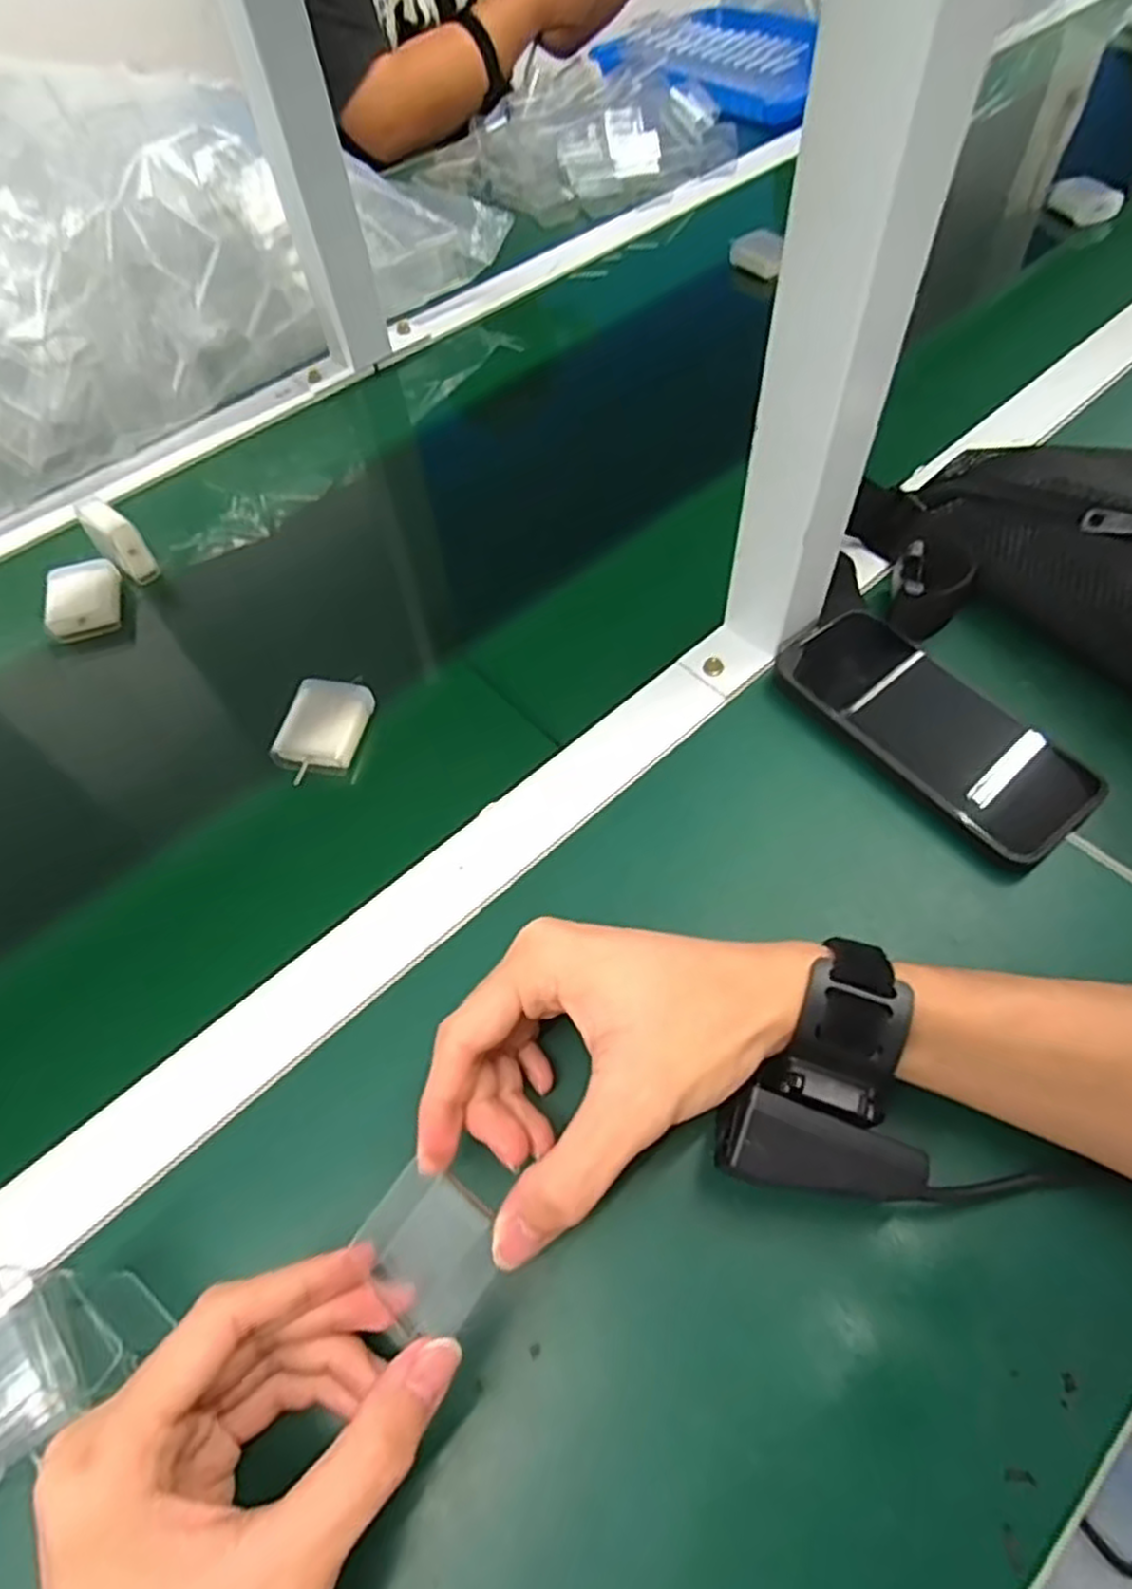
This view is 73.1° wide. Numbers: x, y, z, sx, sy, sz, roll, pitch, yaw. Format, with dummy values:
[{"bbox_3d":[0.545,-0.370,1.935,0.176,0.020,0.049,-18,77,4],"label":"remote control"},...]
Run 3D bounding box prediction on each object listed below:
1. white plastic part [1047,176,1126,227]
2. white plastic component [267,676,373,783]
[{"bbox_3d":[0.487,-0.558,0.716,0.016,0.033,0.070,-32,63,-15],"label":"white plastic part"},{"bbox_3d":[-0.137,-0.038,0.428,0.042,0.015,0.062,12,60,10],"label":"white plastic component"}]

